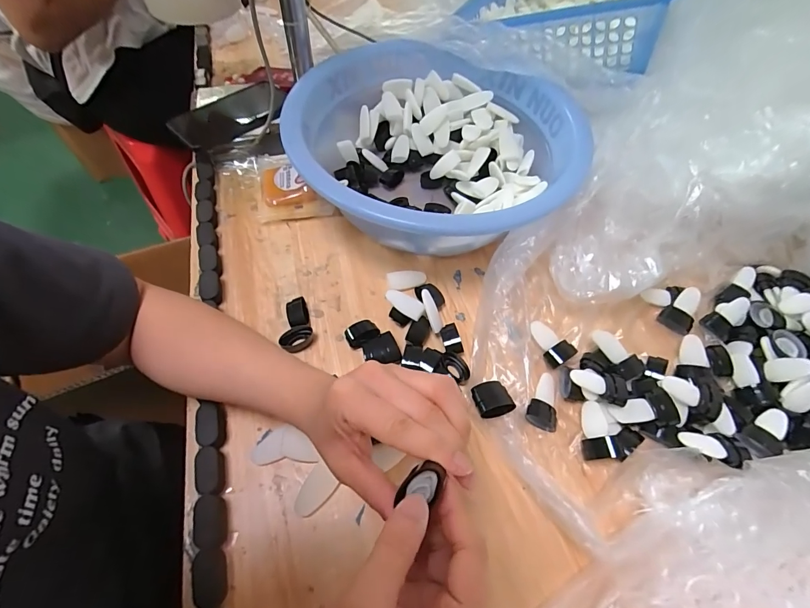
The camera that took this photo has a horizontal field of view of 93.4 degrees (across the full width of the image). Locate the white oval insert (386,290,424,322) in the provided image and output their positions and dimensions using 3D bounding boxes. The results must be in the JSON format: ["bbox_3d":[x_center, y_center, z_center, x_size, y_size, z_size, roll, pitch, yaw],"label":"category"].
[{"bbox_3d":[0.000,-0.001,0.396,0.043,0.006,0.019,36,80,15],"label":"white oval insert"}]

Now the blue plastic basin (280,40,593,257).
[{"bbox_3d":[0.039,-0.186,0.470,0.321,0.114,0.333,1,59,-2],"label":"blue plastic basin"}]

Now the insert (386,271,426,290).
[{"bbox_3d":[0.002,-0.028,0.438,0.044,0.005,0.022,-2,59,-4],"label":"insert"}]

